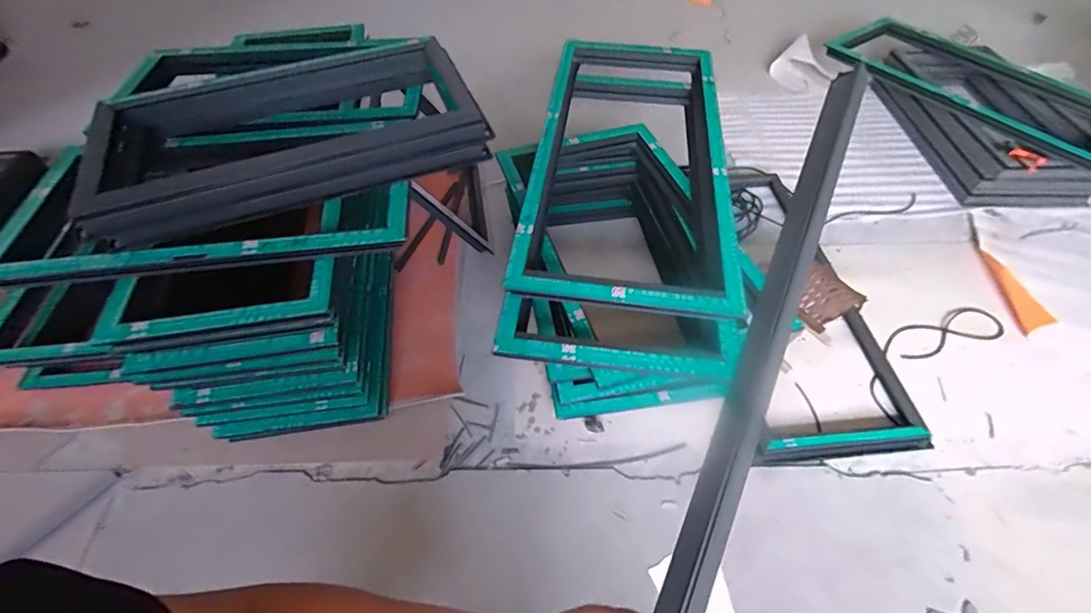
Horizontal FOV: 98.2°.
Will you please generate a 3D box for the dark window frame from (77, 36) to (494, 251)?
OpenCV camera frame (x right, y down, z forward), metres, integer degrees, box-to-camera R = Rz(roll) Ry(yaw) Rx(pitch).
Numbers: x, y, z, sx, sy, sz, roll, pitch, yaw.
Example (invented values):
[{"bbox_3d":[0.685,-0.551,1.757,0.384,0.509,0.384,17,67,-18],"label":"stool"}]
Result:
[{"bbox_3d":[-0.648,-0.436,1.185,0.910,0.159,0.462,-17,55,-12],"label":"dark window frame"}]

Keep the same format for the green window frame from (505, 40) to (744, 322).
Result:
[{"bbox_3d":[0.273,-0.525,1.520,0.555,0.089,1.330,7,53,5],"label":"green window frame"}]

